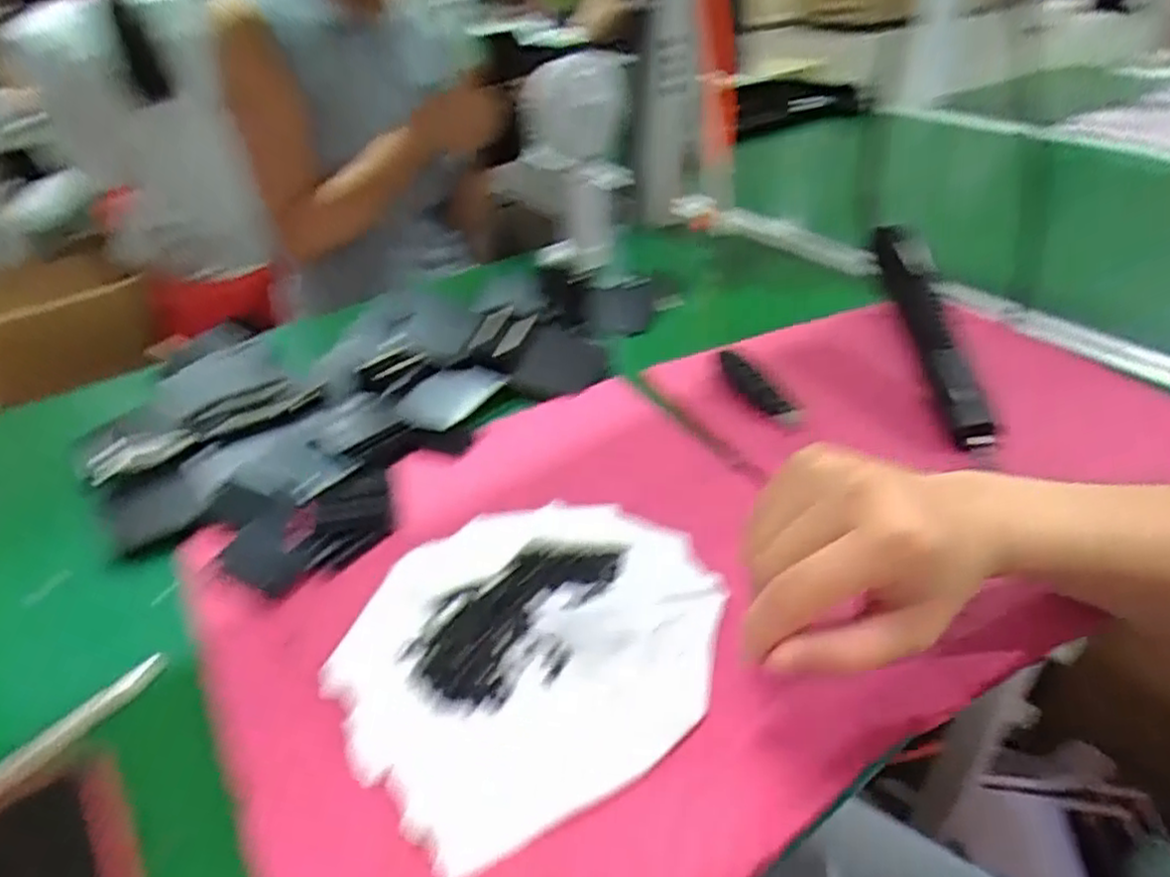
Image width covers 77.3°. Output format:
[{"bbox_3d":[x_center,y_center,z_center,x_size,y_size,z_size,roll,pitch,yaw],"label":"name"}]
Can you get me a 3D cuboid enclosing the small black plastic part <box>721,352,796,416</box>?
[{"bbox_3d":[0.121,-0.039,0.525,0.019,0.011,0.067,-24,59,-27],"label":"small black plastic part"}]

